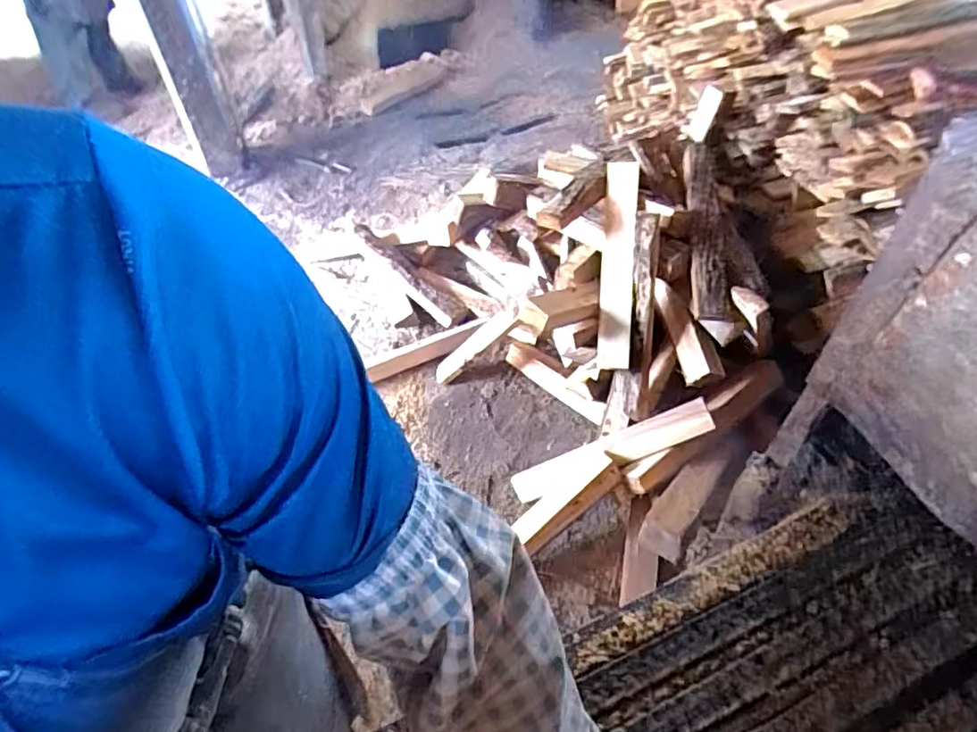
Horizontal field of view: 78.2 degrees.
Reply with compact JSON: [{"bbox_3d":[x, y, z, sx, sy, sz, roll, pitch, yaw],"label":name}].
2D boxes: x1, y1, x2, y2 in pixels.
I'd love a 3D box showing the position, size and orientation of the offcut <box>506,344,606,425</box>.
[{"bbox_3d":[0.196,0.052,1.799,0.376,0.072,0.049,34,58,27],"label":"offcut"}]

